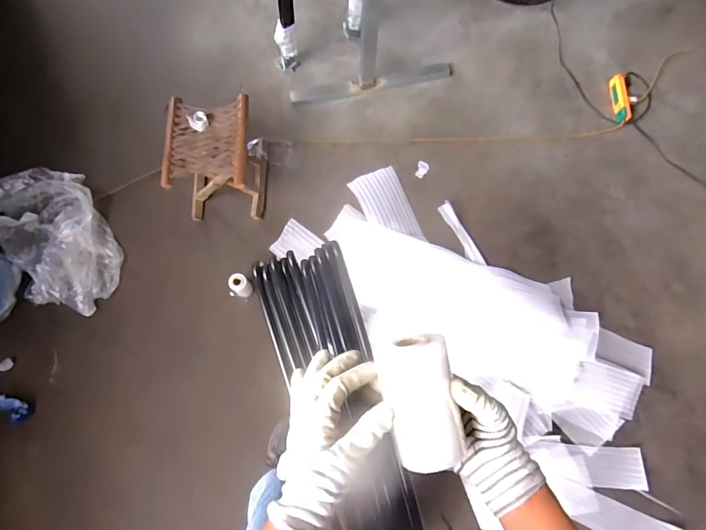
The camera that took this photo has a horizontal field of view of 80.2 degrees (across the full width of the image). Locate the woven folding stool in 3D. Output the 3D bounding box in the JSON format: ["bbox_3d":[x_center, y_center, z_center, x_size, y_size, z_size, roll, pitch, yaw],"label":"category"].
[{"bbox_3d":[-0.427,-0.329,1.323,0.250,0.270,0.264,-1,74,-2],"label":"woven folding stool"}]

